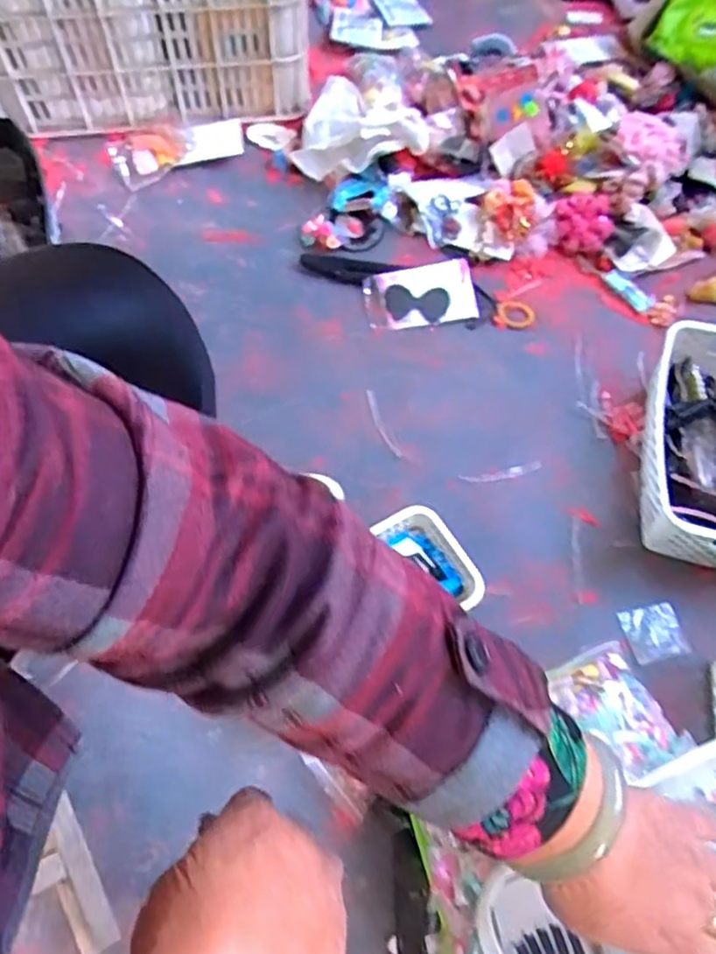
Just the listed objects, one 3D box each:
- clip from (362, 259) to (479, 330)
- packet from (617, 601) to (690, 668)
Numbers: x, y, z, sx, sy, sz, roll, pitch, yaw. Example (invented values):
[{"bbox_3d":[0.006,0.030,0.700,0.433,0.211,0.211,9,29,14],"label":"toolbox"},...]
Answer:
[{"bbox_3d":[0.086,-0.253,0.960,0.153,0.022,0.091,-11,65,-7],"label":"clip"},{"bbox_3d":[0.334,0.176,0.777,0.067,0.008,0.060,-13,66,-8],"label":"packet"}]

